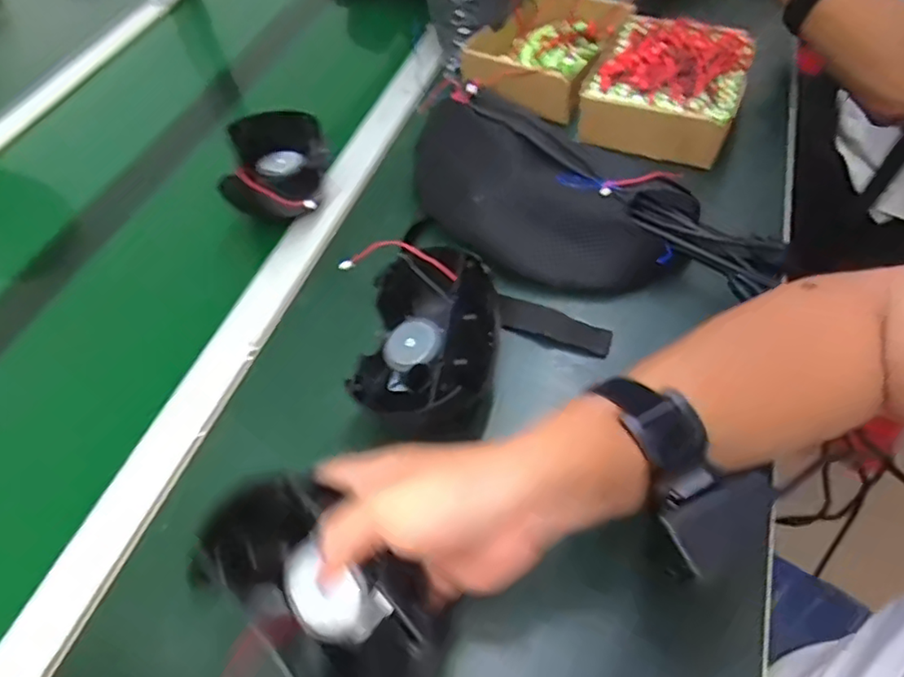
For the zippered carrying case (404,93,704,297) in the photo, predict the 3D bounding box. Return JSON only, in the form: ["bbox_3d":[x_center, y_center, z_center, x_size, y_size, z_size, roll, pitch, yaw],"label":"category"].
[{"bbox_3d":[0.065,-0.122,0.533,0.255,0.081,0.112,29,61,24],"label":"zippered carrying case"}]

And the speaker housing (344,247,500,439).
[{"bbox_3d":[-0.017,0.011,0.448,0.097,0.079,0.144,6,54,10],"label":"speaker housing"}]

